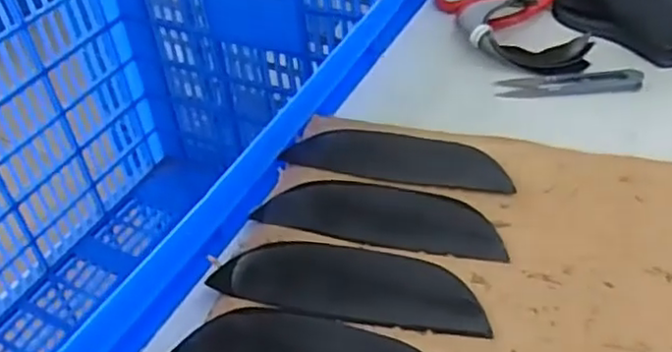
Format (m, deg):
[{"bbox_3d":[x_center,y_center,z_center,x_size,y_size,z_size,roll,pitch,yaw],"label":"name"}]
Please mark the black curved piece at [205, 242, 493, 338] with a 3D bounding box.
[{"bbox_3d":[0.008,0.058,0.359,0.143,0.009,0.043,6,43,13],"label":"black curved piece"}]

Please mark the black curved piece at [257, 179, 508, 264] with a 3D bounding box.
[{"bbox_3d":[0.025,0.022,0.389,0.141,0.006,0.044,6,43,13],"label":"black curved piece"}]

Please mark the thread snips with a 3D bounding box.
[{"bbox_3d":[0.172,-0.070,0.489,0.099,0.011,0.026,-2,42,4],"label":"thread snips"}]

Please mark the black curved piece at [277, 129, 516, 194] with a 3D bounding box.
[{"bbox_3d":[0.040,-0.013,0.429,0.142,0.004,0.050,8,43,15],"label":"black curved piece"}]

